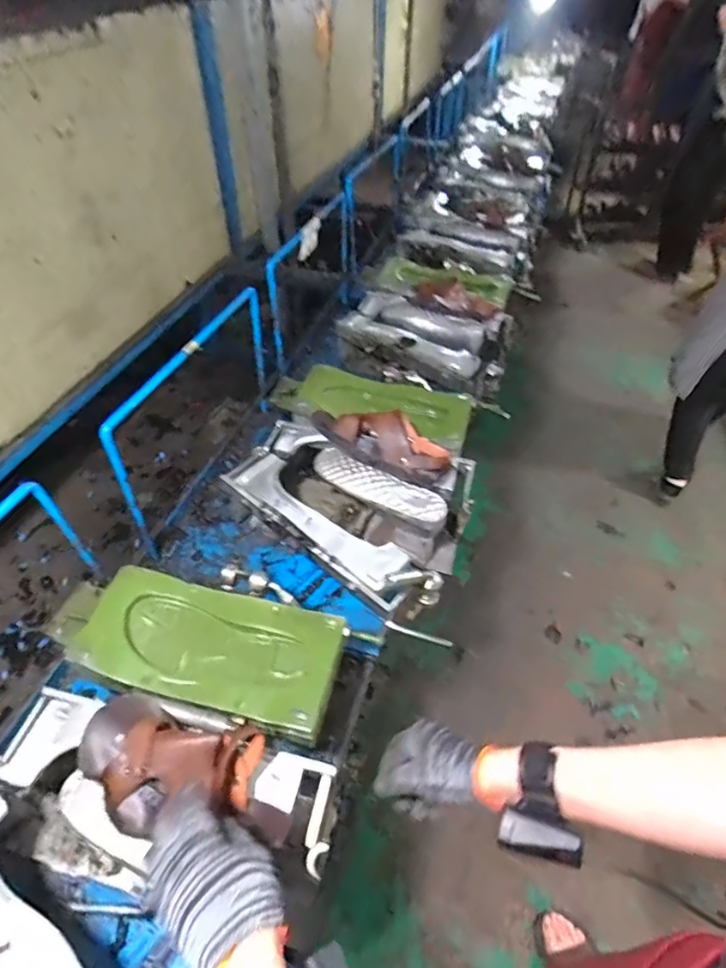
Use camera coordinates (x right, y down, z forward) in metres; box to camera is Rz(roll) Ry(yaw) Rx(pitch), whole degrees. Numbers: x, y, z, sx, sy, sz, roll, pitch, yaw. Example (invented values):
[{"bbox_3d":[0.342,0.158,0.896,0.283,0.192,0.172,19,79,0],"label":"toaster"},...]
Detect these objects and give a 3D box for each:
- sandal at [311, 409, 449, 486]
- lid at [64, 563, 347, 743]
[{"bbox_3d":[0.034,-0.080,0.963,0.258,0.059,0.107,19,50,-5],"label":"sandal"},{"bbox_3d":[-0.216,0.234,0.749,0.358,0.059,0.171,11,51,12],"label":"lid"}]

